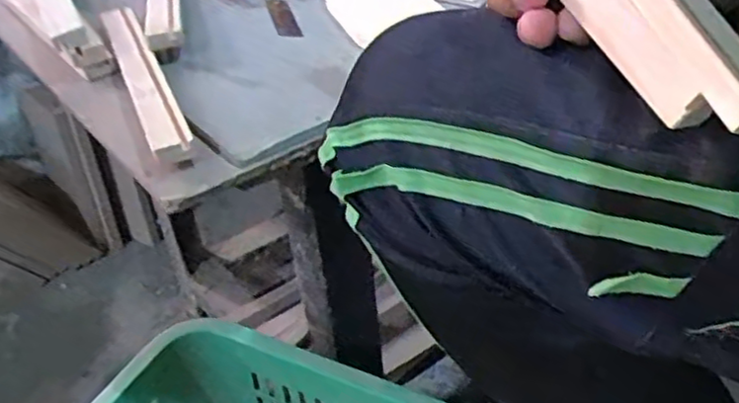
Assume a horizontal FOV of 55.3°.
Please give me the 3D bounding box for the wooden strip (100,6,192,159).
[{"bbox_3d":[-0.152,-0.088,0.468,0.024,0.015,0.217,-18,38,-17],"label":"wooden strip"}]

